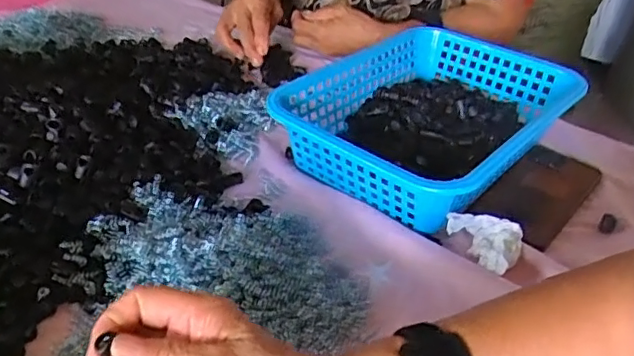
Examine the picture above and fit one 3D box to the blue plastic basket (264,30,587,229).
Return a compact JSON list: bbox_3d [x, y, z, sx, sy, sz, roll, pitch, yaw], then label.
[{"bbox_3d":[0.117,-0.063,0.583,0.214,0.077,0.294,30,44,31],"label":"blue plastic basket"}]

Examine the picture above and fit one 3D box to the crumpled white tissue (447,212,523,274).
[{"bbox_3d":[0.140,0.051,0.474,0.061,0.023,0.050,28,44,30],"label":"crumpled white tissue"}]

